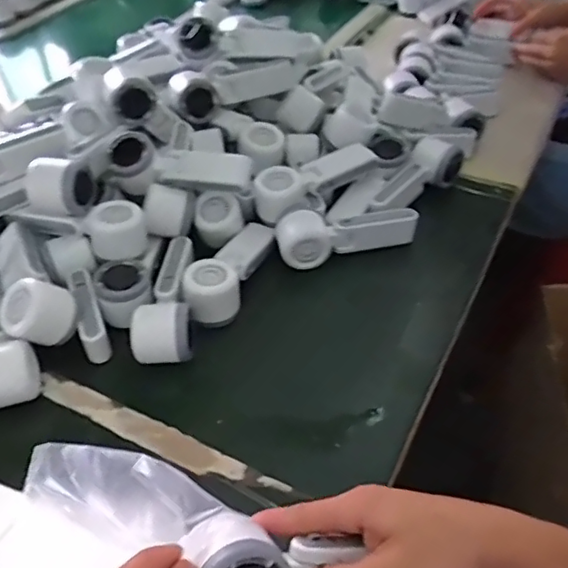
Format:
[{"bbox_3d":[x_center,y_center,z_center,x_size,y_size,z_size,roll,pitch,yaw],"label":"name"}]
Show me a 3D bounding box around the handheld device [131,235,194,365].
[{"bbox_3d":[-0.123,0.009,0.633,0.055,0.052,0.168,-4,44,-1],"label":"handheld device"}]

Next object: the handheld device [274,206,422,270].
[{"bbox_3d":[0.075,-0.062,0.713,0.167,0.042,0.057,-11,44,-8],"label":"handheld device"}]

